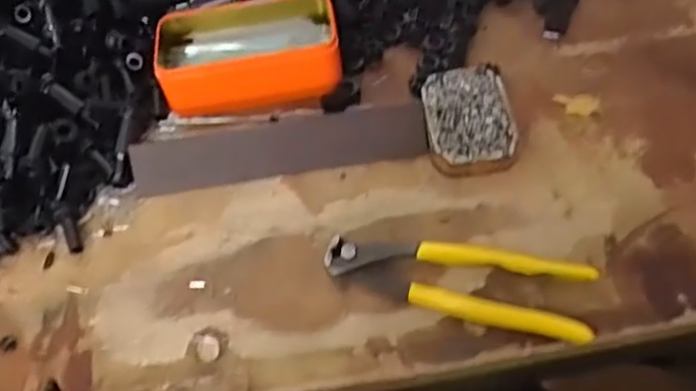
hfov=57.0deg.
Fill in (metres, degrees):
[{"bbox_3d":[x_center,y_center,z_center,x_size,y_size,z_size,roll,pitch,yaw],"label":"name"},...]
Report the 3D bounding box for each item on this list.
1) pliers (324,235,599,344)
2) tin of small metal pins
[{"bbox_3d":[0.068,0.050,0.406,0.164,0.020,0.050,12,56,15],"label":"pliers"},{"bbox_3d":[0.088,-0.056,0.473,0.062,0.019,0.095,-7,54,1],"label":"tin of small metal pins"}]

